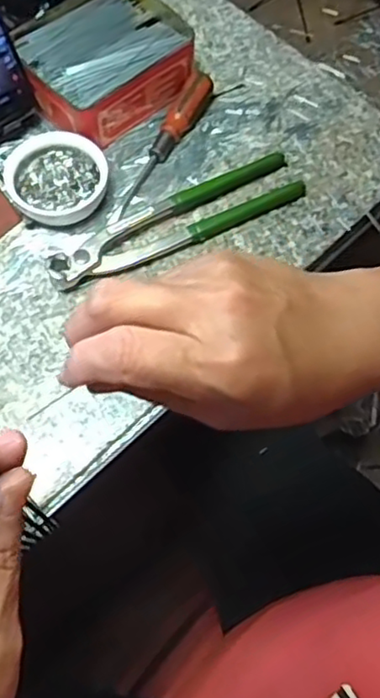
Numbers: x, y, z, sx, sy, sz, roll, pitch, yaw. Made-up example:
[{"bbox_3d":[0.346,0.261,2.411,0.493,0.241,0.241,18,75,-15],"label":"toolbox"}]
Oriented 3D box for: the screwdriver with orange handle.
[{"bbox_3d":[-0.020,-0.159,0.507,0.016,0.024,0.137,28,69,11],"label":"screwdriver with orange handle"}]

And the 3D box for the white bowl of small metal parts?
[{"bbox_3d":[-0.097,-0.125,0.488,0.071,0.023,0.066,0,67,-1],"label":"white bowl of small metal parts"}]

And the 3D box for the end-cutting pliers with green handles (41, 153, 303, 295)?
[{"bbox_3d":[-0.007,-0.093,0.483,0.197,0.020,0.041,-29,70,-13],"label":"end-cutting pliers with green handles"}]

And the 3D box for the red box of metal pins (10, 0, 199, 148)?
[{"bbox_3d":[-0.067,-0.227,0.521,0.124,0.041,0.107,-37,72,-16],"label":"red box of metal pins"}]

